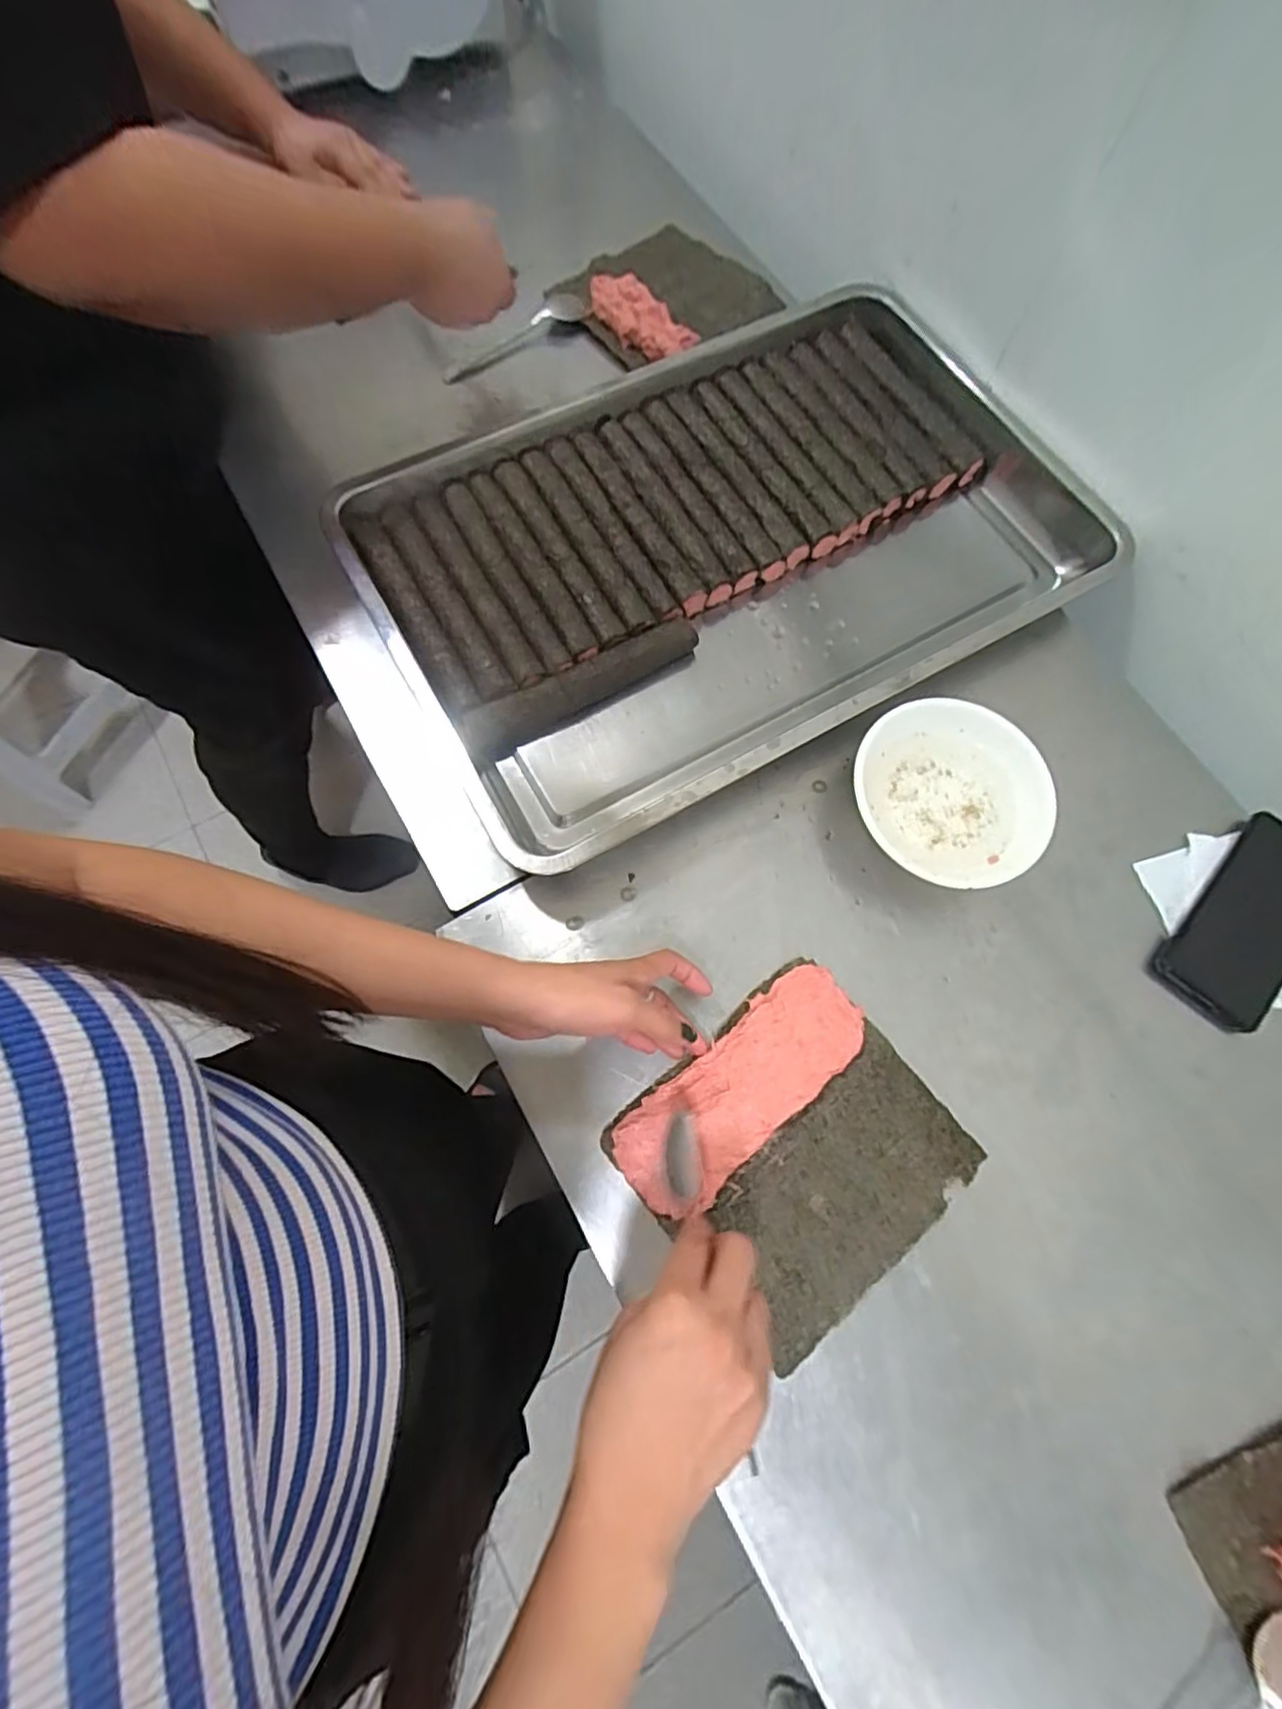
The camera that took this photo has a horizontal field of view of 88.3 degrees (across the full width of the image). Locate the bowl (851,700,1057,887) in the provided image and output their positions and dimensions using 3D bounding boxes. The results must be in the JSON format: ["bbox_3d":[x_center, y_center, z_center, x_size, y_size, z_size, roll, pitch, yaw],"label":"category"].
[{"bbox_3d":[0.236,-0.044,0.505,0.137,0.048,0.140,1,72,-2],"label":"bowl"}]

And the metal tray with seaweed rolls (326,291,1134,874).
[{"bbox_3d":[0.085,-0.275,0.576,0.614,0.052,0.393,-28,75,-10],"label":"metal tray with seaweed rolls"}]

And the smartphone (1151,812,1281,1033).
[{"bbox_3d":[0.465,0.048,0.501,0.079,0.014,0.167,40,75,10],"label":"smartphone"}]

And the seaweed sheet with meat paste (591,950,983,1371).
[{"bbox_3d":[0.105,0.197,0.442,0.192,0.011,0.178,-38,77,-12],"label":"seaweed sheet with meat paste"}]

